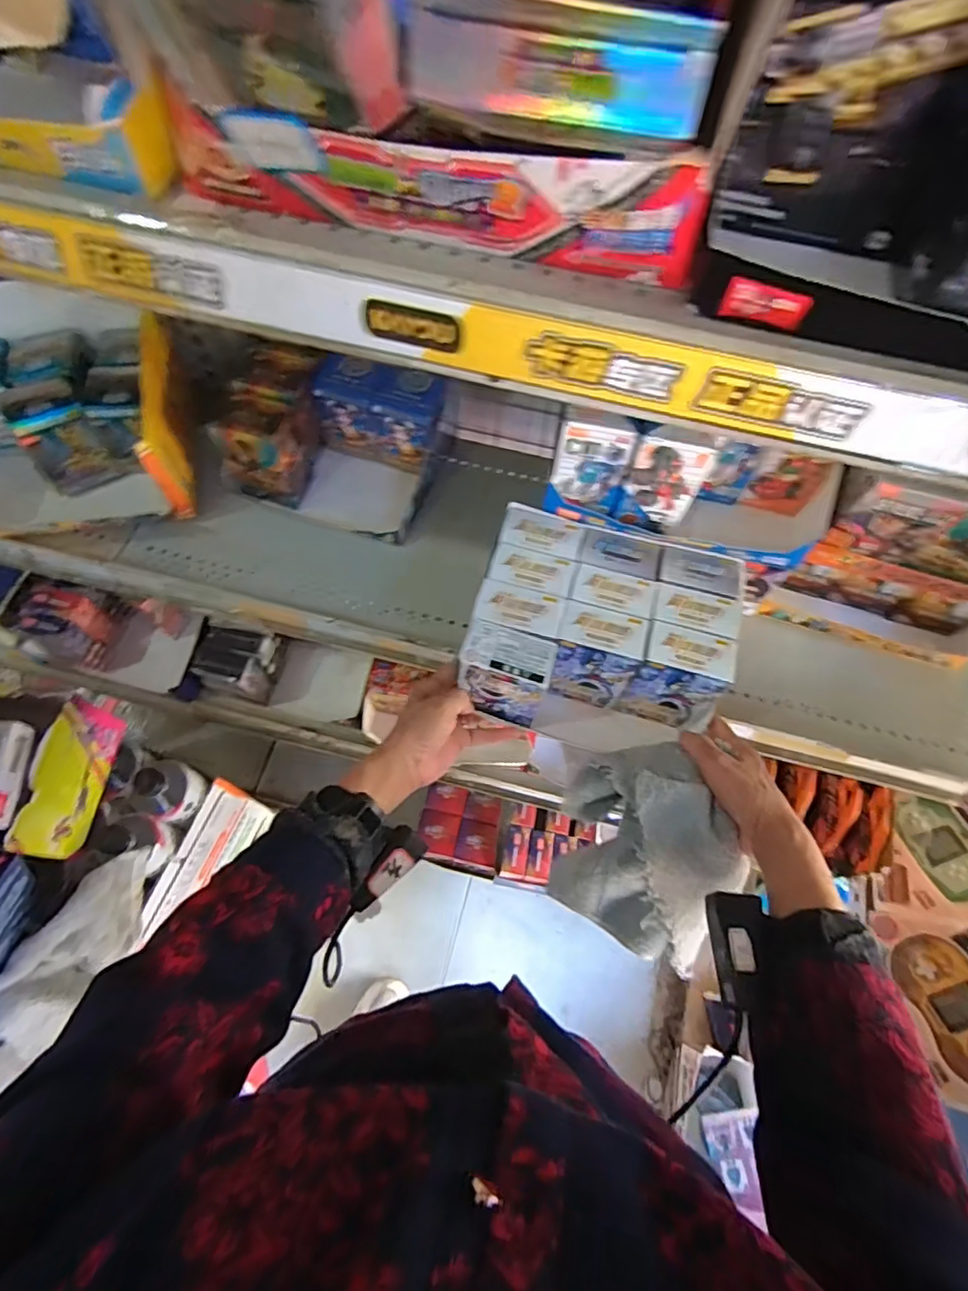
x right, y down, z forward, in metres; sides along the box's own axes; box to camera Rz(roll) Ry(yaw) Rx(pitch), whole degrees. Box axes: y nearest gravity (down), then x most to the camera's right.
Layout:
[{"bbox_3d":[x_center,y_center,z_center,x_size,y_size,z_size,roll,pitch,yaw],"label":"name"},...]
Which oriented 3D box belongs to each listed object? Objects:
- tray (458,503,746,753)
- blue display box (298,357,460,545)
[{"bbox_3d":[0.102,-0.007,0.539,0.212,0.112,0.171,15,66,4],"label":"tray"},{"bbox_3d":[-0.127,-0.203,0.643,0.142,0.116,0.146,21,66,6],"label":"blue display box"}]

